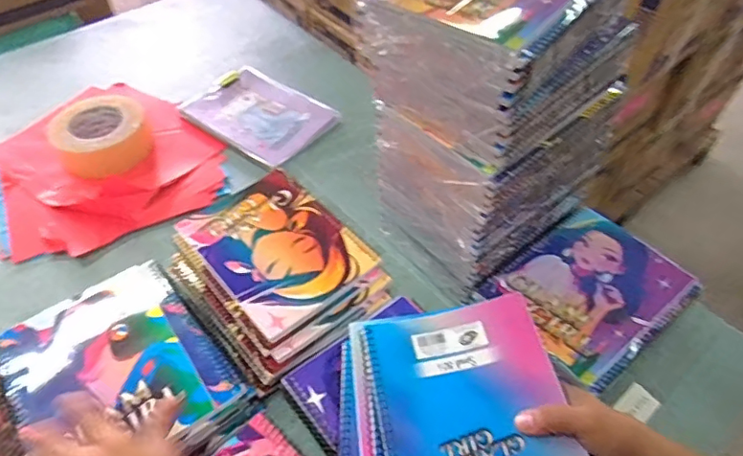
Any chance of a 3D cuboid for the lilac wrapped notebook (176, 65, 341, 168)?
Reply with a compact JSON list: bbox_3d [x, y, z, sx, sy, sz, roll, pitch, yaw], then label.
[{"bbox_3d":[-0.176,-0.183,0.857,0.226,0.016,0.152,31,55,23],"label":"lilac wrapped notebook"}]

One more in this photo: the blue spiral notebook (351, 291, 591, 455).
[{"bbox_3d":[0.080,0.149,0.432,0.149,0.025,0.206,-8,50,-9],"label":"blue spiral notebook"}]

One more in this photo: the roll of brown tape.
[{"bbox_3d":[-0.385,-0.134,0.779,0.123,0.059,0.114,1,49,-1],"label":"roll of brown tape"}]

